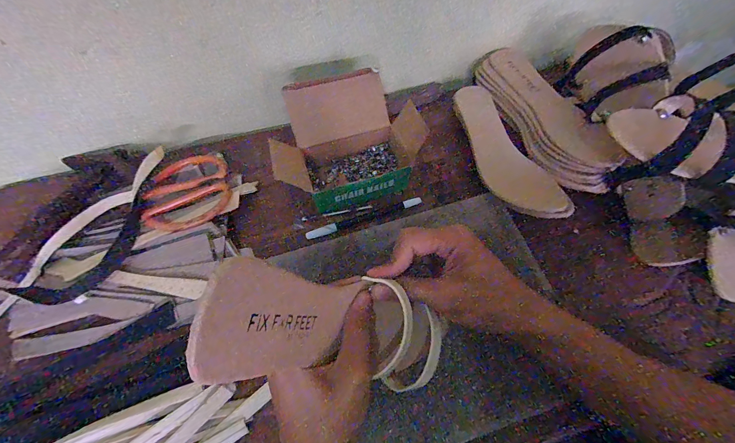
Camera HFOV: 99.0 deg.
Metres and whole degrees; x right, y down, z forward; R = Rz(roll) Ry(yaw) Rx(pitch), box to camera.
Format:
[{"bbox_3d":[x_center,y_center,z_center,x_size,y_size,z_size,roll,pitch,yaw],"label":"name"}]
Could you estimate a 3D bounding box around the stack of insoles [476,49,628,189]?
[{"bbox_3d":[0.230,-0.142,0.417,0.072,0.036,0.245,-29,61,19],"label":"stack of insoles"}]

